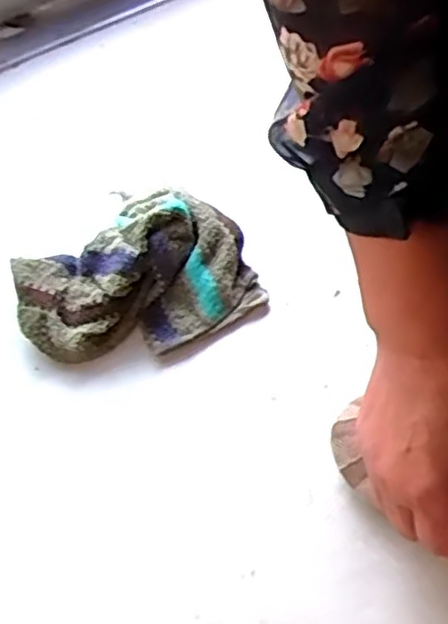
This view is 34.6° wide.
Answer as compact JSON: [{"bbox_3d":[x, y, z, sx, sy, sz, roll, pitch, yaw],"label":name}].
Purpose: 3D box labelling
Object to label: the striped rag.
[{"bbox_3d":[-0.067,-0.022,0.555,0.174,0.066,0.110,-25,62,-11],"label":"striped rag"}]

